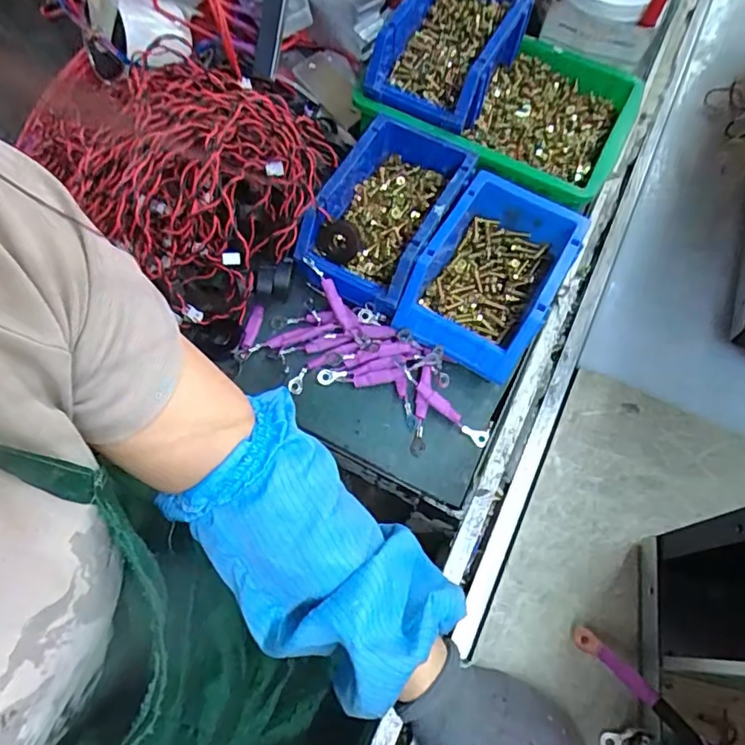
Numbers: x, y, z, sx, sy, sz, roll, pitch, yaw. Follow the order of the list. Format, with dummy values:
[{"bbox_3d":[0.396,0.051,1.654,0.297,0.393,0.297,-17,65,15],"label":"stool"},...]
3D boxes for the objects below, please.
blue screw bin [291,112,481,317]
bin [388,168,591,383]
[{"bbox_3d":[0.011,-0.143,0.489,0.104,0.059,0.164,26,66,9],"label":"blue screw bin"},{"bbox_3d":[0.101,-0.084,0.463,0.109,0.062,0.151,28,66,10],"label":"bin"}]

